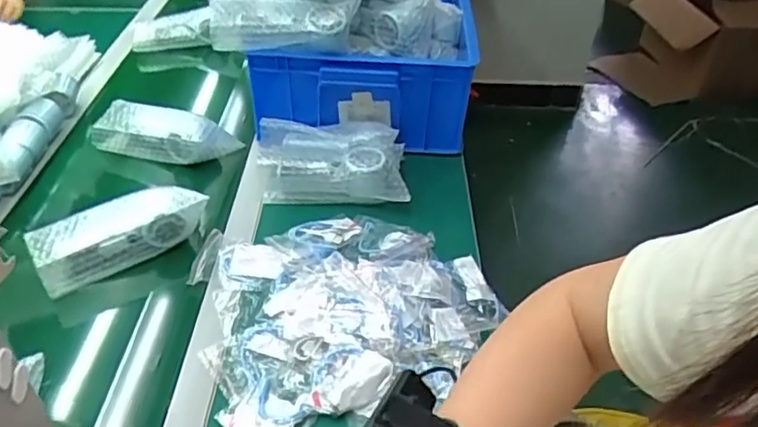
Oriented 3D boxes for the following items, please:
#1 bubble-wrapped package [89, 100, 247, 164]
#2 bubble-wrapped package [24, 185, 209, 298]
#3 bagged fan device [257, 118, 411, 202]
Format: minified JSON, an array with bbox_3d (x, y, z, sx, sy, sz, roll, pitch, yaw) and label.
[{"bbox_3d":[-0.340,-0.132,0.944,0.220,0.074,0.072,12,40,10],"label":"bubble-wrapped package"},{"bbox_3d":[-0.324,0.023,0.759,0.198,0.081,0.057,-21,45,-27],"label":"bubble-wrapped package"},{"bbox_3d":[-0.070,-0.081,0.883,0.211,0.062,0.144,-1,39,-5],"label":"bagged fan device"}]

